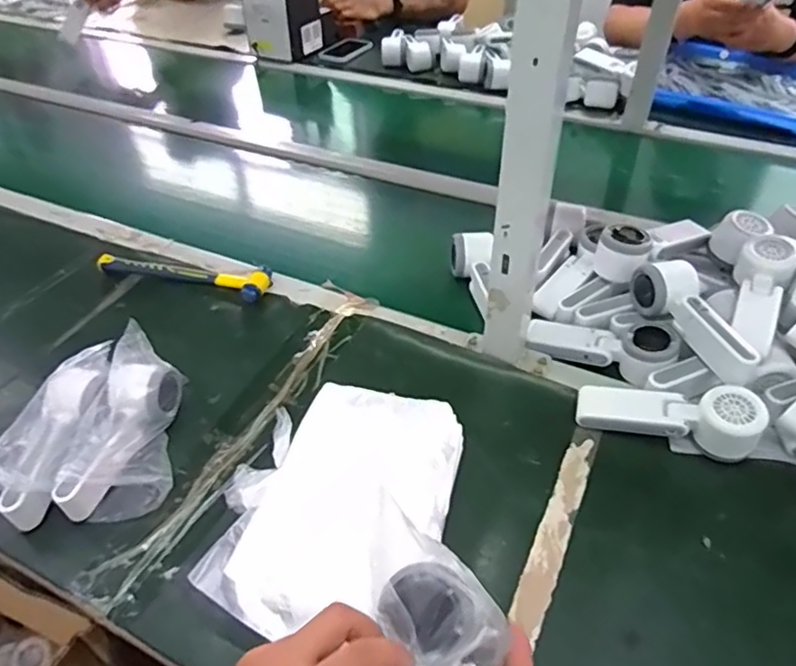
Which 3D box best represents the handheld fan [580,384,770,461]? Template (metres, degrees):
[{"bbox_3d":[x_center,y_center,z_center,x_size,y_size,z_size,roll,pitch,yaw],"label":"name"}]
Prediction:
[{"bbox_3d":[0.267,0.085,0.601,0.168,0.050,0.056,4,44,24],"label":"handheld fan"}]

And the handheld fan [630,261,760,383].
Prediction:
[{"bbox_3d":[0.315,-0.017,0.642,0.054,0.048,0.171,-14,45,-13],"label":"handheld fan"}]

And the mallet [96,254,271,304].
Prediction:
[{"bbox_3d":[-0.290,-0.081,0.813,0.243,0.022,0.058,10,47,13],"label":"mallet"}]

